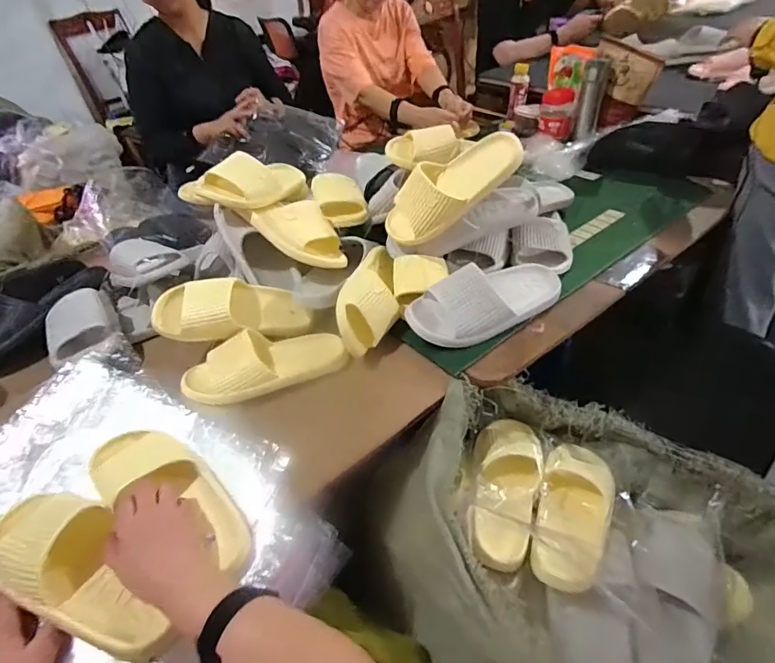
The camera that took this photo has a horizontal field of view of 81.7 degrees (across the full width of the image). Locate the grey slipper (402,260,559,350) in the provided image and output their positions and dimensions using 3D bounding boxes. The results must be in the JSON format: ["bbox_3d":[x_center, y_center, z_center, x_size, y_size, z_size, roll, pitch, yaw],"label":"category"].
[{"bbox_3d":[0.173,-0.061,0.745,0.272,0.083,0.102,-23,44,-16],"label":"grey slipper"}]

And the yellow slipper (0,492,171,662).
[{"bbox_3d":[-0.318,0.248,0.469,0.241,0.073,0.099,25,41,11],"label":"yellow slipper"}]

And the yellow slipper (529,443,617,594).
[{"bbox_3d":[0.277,0.255,0.663,0.099,0.065,0.243,17,48,25],"label":"yellow slipper"}]

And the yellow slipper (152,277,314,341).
[{"bbox_3d":[-0.249,-0.040,0.745,0.242,0.085,0.099,-2,35,-33],"label":"yellow slipper"}]

